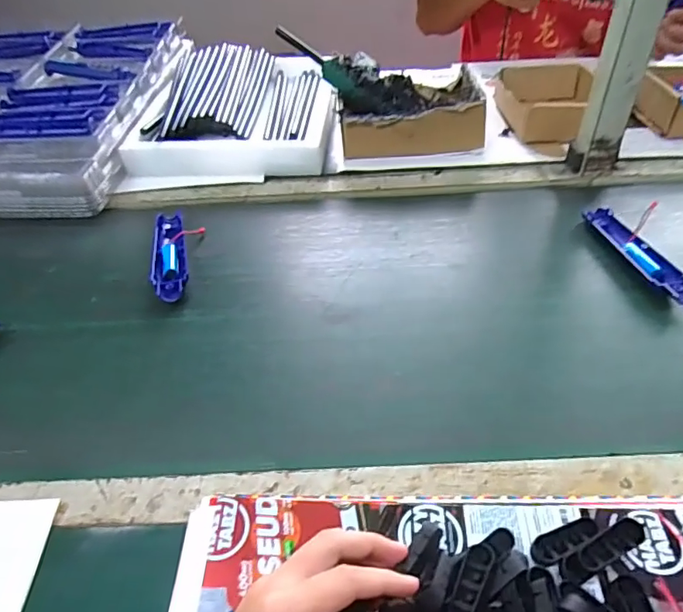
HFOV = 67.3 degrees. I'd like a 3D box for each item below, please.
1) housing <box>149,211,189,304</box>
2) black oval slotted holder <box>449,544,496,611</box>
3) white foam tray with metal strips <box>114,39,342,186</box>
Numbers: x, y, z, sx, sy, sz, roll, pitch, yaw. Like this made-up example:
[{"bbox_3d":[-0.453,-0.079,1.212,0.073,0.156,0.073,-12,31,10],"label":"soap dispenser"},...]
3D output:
[{"bbox_3d":[-0.203,-0.060,0.609,0.039,0.020,0.168,-15,42,-9],"label":"housing"},{"bbox_3d":[0.077,0.163,0.304,0.017,0.007,0.048,18,47,26],"label":"black oval slotted holder"},{"bbox_3d":[-0.159,-0.320,0.845,0.301,0.085,0.387,-1,43,1],"label":"white foam tray with metal strips"}]

